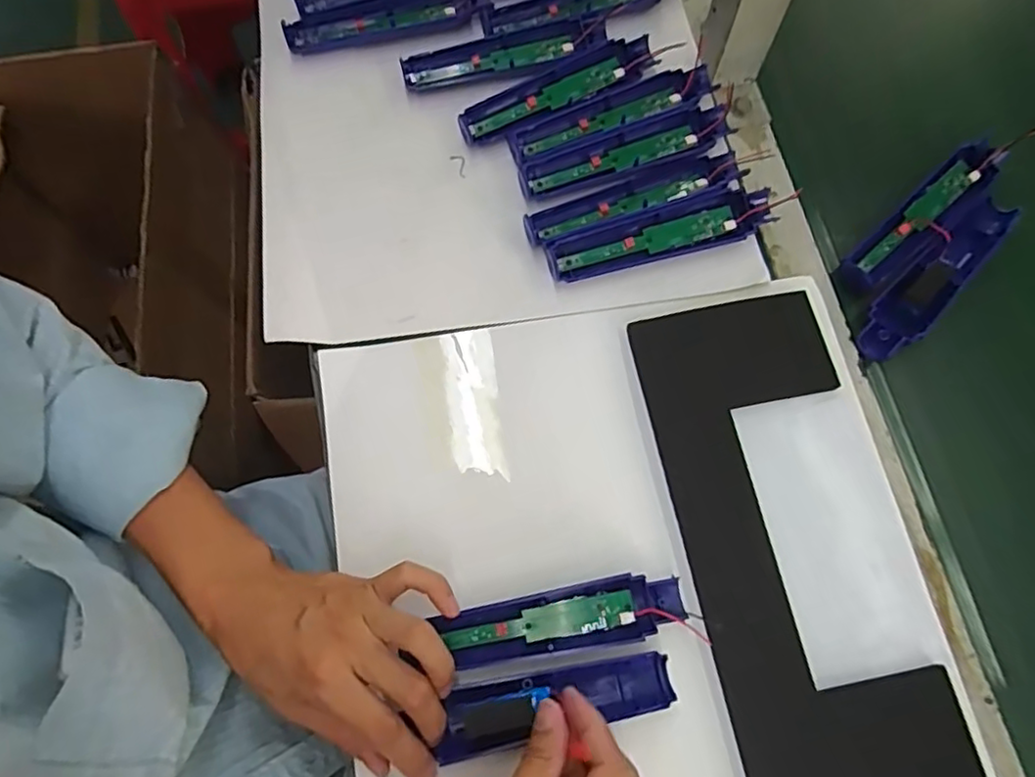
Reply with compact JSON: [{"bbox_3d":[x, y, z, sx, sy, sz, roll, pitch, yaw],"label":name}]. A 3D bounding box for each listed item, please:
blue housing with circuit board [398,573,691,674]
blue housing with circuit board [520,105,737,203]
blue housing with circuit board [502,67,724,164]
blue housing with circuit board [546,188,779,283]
[{"bbox_3d":[0.027,0.142,0.381,0.145,0.011,0.038,-11,72,0],"label":"blue housing with circuit board"},{"bbox_3d":[0.083,-0.184,0.482,0.166,0.012,0.037,-18,70,-5],"label":"blue housing with circuit board"},{"bbox_3d":[0.075,-0.219,0.497,0.172,0.014,0.039,-19,70,-6],"label":"blue housing with circuit board"},{"bbox_3d":[0.104,-0.115,0.462,0.167,0.016,0.038,-14,69,-4],"label":"blue housing with circuit board"}]

